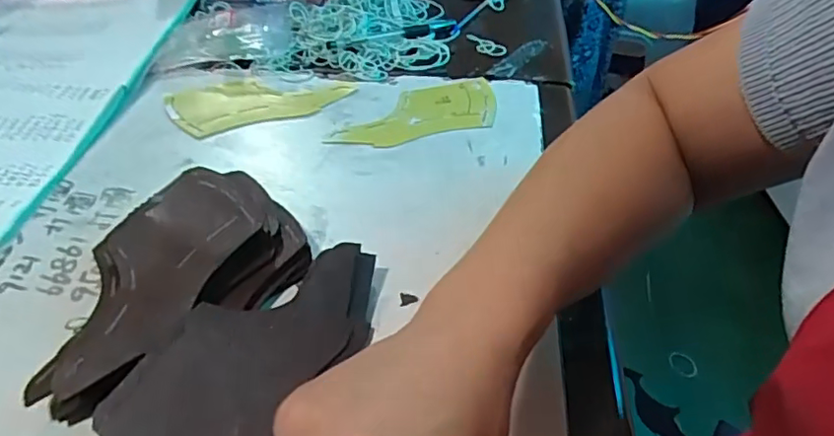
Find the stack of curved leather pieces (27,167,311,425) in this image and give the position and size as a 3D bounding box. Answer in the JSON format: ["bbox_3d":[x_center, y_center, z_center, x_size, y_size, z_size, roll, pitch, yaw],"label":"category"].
[{"bbox_3d":[-0.147,0.034,0.337,0.106,0.031,0.158,31,52,31],"label":"stack of curved leather pieces"}]

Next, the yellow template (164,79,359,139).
[{"bbox_3d":[-0.135,-0.104,0.499,0.153,0.004,0.079,-15,45,-13],"label":"yellow template"}]

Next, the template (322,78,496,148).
[{"bbox_3d":[-0.001,-0.088,0.478,0.142,0.005,0.071,-13,46,-11],"label":"template"}]

